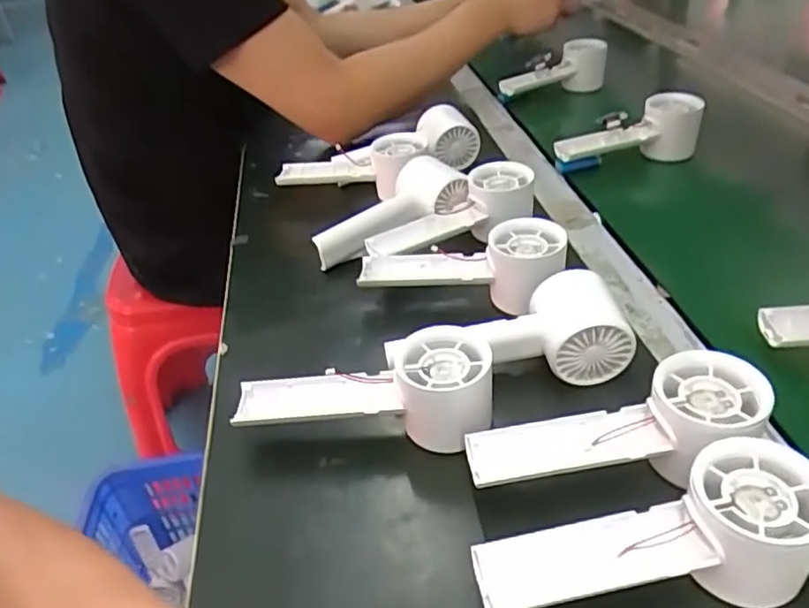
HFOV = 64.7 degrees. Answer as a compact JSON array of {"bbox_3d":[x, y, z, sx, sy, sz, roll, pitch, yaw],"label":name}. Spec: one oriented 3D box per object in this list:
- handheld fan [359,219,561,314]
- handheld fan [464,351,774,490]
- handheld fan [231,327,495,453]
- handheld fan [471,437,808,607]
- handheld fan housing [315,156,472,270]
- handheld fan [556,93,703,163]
[{"bbox_3d":[0.043,-0.028,0.496,0.155,0.057,0.054,0,37,11],"label":"handheld fan"},{"bbox_3d":[0.115,0.071,0.354,0.159,0.059,0.063,-4,37,5],"label":"handheld fan"},{"bbox_3d":[-0.024,0.055,0.399,0.158,0.057,0.066,1,37,13],"label":"handheld fan"},{"bbox_3d":[0.115,0.115,0.305,0.161,0.047,0.052,-16,36,8],"label":"handheld fan"},{"bbox_3d":[-0.014,-0.083,0.576,0.148,0.041,0.066,-33,42,-10],"label":"handheld fan housing"},{"bbox_3d":[0.231,-0.183,0.679,0.149,0.057,0.055,-10,36,-3],"label":"handheld fan"}]

